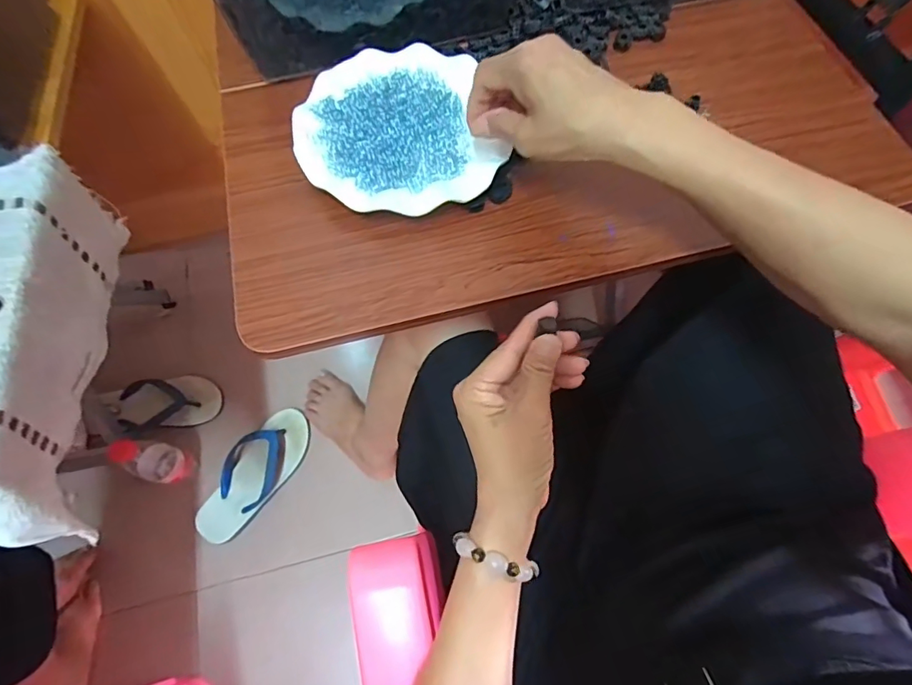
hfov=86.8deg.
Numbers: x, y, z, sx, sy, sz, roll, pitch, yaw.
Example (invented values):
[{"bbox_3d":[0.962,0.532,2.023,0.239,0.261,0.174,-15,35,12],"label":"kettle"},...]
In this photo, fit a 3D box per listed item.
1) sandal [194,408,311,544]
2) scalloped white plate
[{"bbox_3d":[-0.341,0.218,0.813,0.104,0.039,0.236,33,73,14],"label":"sandal"},{"bbox_3d":[-0.051,-0.180,0.406,0.159,0.019,0.173,0,74,0],"label":"scalloped white plate"}]

